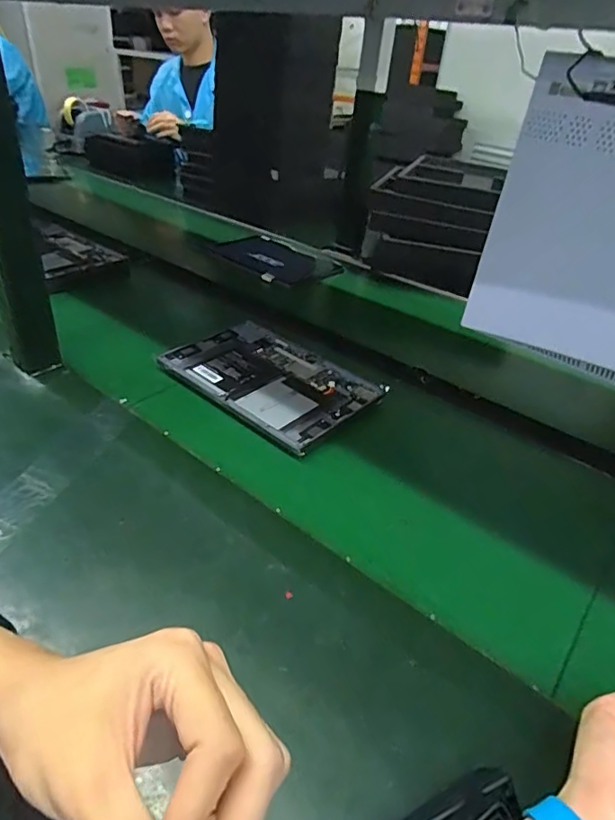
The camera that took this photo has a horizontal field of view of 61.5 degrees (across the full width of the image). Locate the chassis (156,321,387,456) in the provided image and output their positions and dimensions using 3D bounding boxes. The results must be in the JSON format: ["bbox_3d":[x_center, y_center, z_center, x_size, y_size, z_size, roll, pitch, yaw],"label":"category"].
[{"bbox_3d":[-0.048,-0.044,0.662,0.254,0.017,0.175,30,42,30],"label":"chassis"}]

